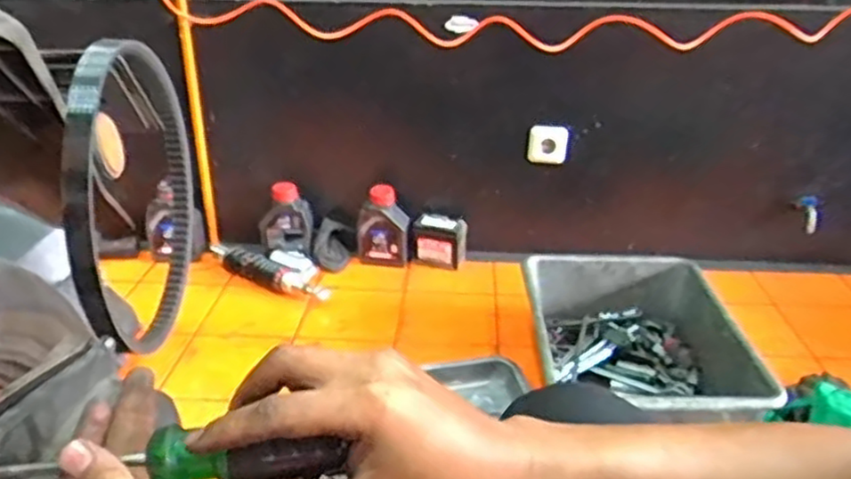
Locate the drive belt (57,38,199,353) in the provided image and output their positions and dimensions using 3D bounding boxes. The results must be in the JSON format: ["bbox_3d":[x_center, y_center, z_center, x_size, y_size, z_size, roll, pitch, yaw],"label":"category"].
[{"bbox_3d":[-0.263,-0.032,0.656,0.047,0.285,0.262,-2,25,-5],"label":"drive belt"}]

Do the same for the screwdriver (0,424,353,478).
[{"bbox_3d":[-0.125,0.107,0.342,0.176,0.029,0.027,-5,25,9],"label":"screwdriver"}]

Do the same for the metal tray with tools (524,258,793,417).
[{"bbox_3d":[0.363,0.196,1.231,0.331,0.145,0.460,1,25,0],"label":"metal tray with tools"}]

